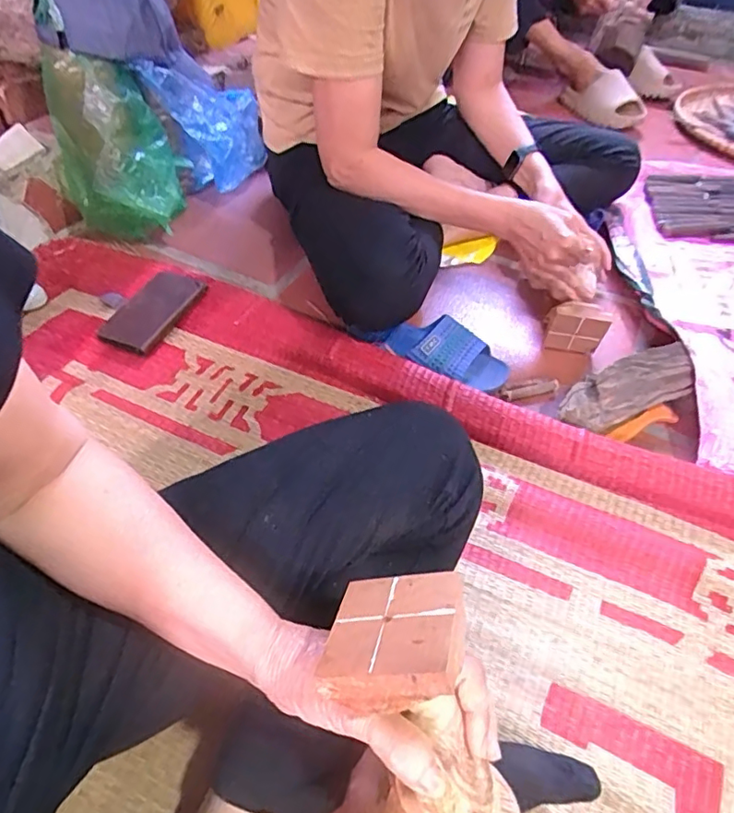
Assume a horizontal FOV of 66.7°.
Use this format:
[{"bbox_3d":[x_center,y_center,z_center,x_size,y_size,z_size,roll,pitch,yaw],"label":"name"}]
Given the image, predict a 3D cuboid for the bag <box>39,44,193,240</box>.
[{"bbox_3d":[-0.361,-0.360,0.817,0.166,0.251,0.136,-21,51,-20],"label":"bag"}]

